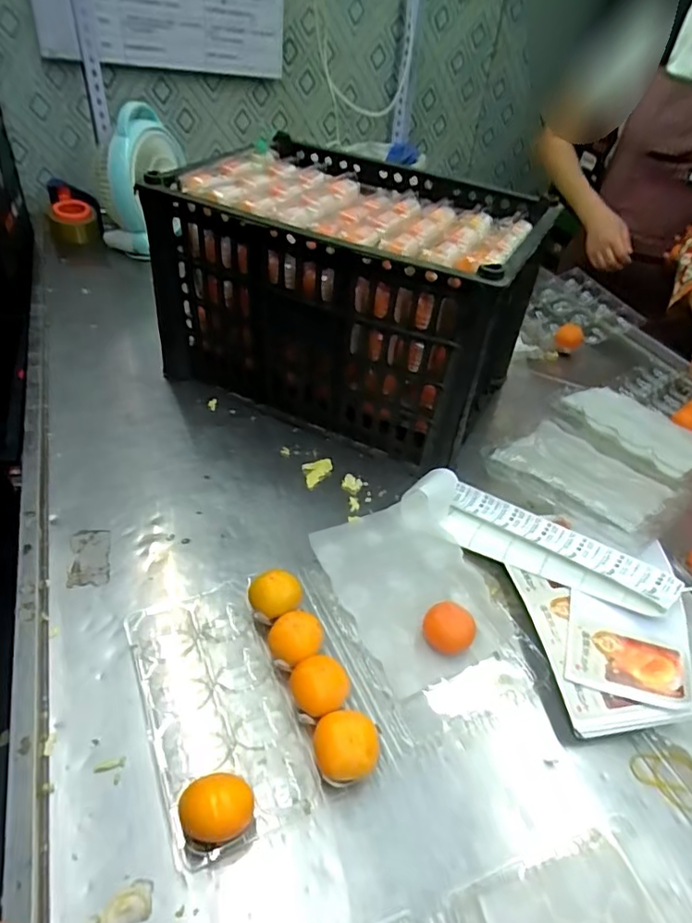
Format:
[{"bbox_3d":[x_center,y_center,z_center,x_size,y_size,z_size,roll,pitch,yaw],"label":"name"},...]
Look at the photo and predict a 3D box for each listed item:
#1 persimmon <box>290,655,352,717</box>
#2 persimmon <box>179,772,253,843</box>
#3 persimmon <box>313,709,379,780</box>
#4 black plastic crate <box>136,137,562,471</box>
[{"bbox_3d":[-0.022,0.201,0.489,0.046,0.037,0.047,4,42,-4],"label":"persimmon"},{"bbox_3d":[-0.095,0.258,0.411,0.051,0.050,0.041,-7,43,-14],"label":"persimmon"},{"bbox_3d":[0.001,0.232,0.458,0.054,0.047,0.052,1,41,-6],"label":"persimmon"},{"bbox_3d":[0.014,-0.246,0.820,0.459,0.294,0.330,21,43,17],"label":"black plastic crate"}]

